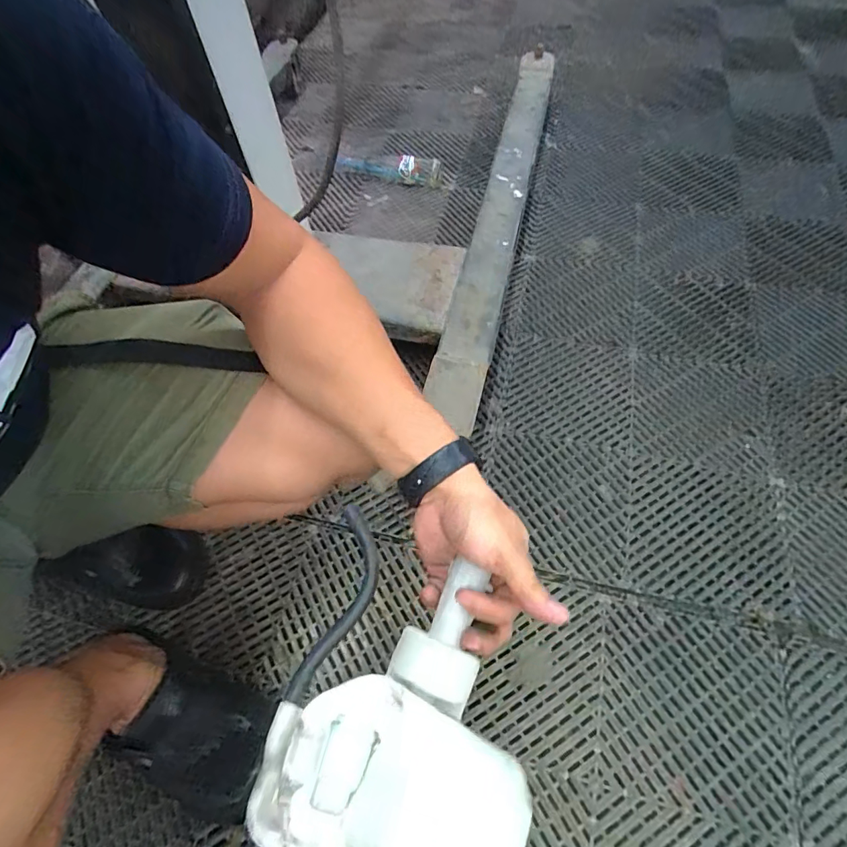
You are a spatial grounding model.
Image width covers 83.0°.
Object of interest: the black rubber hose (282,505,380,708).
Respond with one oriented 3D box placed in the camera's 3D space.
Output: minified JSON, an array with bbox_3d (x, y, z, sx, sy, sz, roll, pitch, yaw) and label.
[{"bbox_3d":[-0.066,0.141,0.373,0.042,0.012,0.145,17,73,13],"label":"black rubber hose"}]

